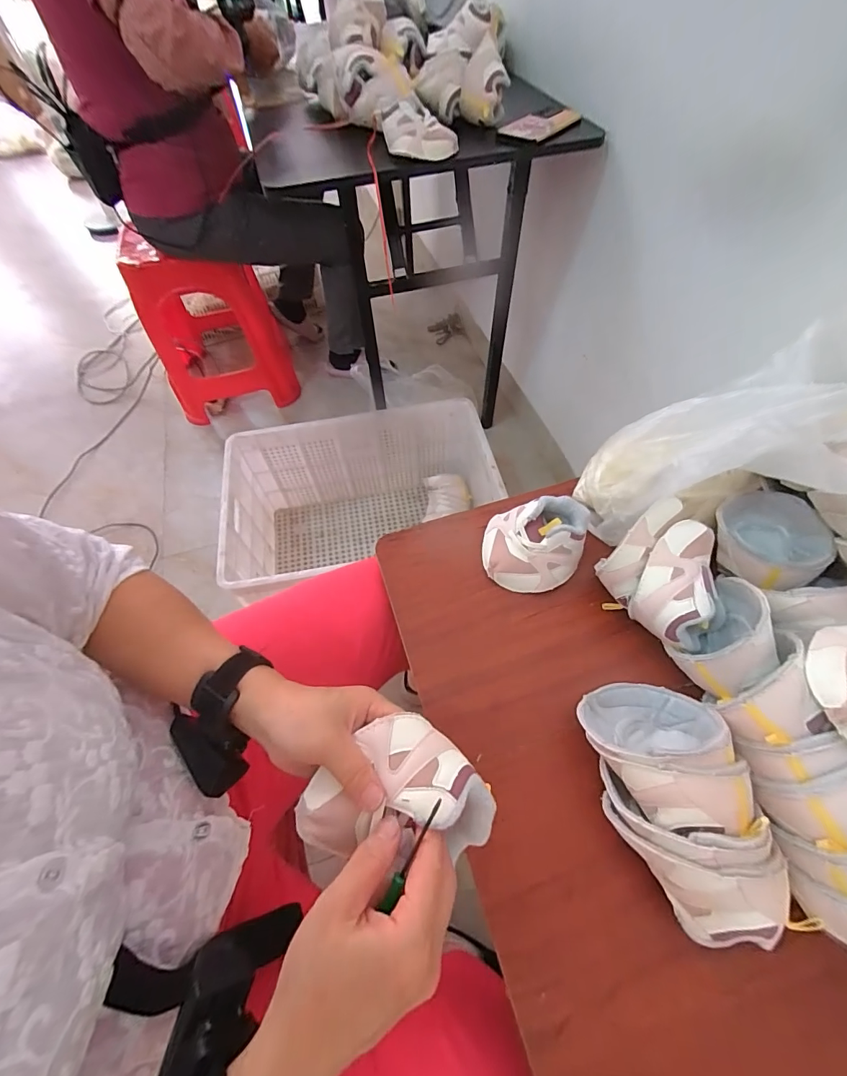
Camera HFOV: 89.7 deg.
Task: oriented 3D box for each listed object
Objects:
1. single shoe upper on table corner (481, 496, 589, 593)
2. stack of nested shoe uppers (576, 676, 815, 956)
[{"bbox_3d":[0.134,0.006,0.519,0.119,0.059,0.109,3,59,4],"label":"single shoe upper on table corner"},{"bbox_3d":[0.219,0.221,0.367,0.115,0.095,0.191,-8,59,-3],"label":"stack of nested shoe uppers"}]

